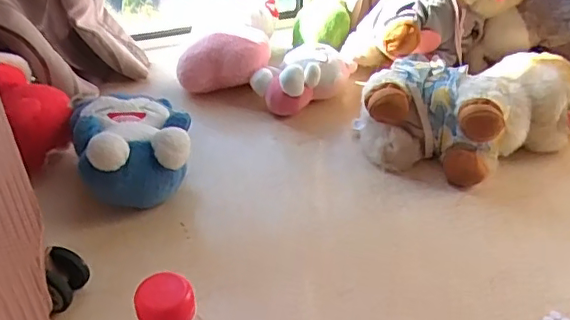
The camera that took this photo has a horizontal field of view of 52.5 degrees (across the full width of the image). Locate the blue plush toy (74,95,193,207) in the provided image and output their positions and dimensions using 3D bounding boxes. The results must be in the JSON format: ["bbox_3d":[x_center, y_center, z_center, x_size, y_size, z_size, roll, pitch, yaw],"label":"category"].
[{"bbox_3d":[-0.188,-0.015,0.738,0.137,0.104,0.174,-14,38,-16],"label":"blue plush toy"}]

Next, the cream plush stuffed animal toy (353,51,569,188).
[{"bbox_3d":[0.256,-0.069,0.813,0.281,0.128,0.185,-14,38,-16],"label":"cream plush stuffed animal toy"}]

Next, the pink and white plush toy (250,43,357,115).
[{"bbox_3d":[0.030,-0.129,0.931,0.156,0.098,0.086,-25,42,-28],"label":"pink and white plush toy"}]

